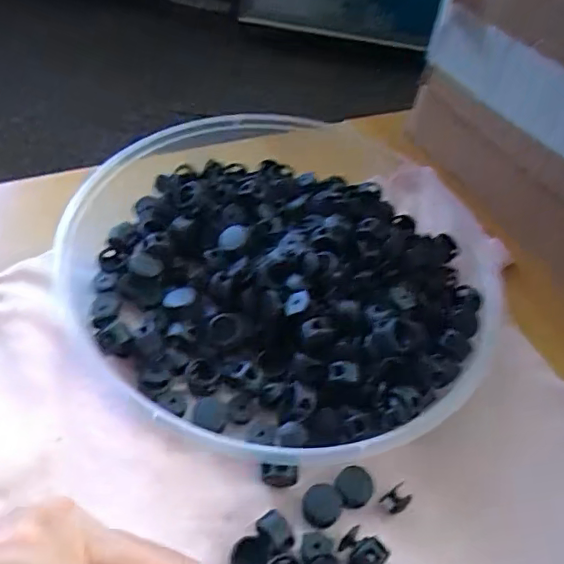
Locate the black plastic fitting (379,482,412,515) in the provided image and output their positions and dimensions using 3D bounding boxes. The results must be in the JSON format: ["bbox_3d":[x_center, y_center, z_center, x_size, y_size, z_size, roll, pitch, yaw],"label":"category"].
[{"bbox_3d":[0.052,0.098,0.255,0.012,0.004,0.009,-29,60,-26],"label":"black plastic fitting"}]

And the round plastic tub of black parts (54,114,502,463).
[{"bbox_3d":[0.006,-0.020,0.323,0.229,0.039,0.244,5,50,-6],"label":"round plastic tub of black parts"}]

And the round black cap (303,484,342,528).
[{"bbox_3d":[0.018,0.100,0.250,0.017,0.006,0.017,5,50,-6],"label":"round black cap"}]

